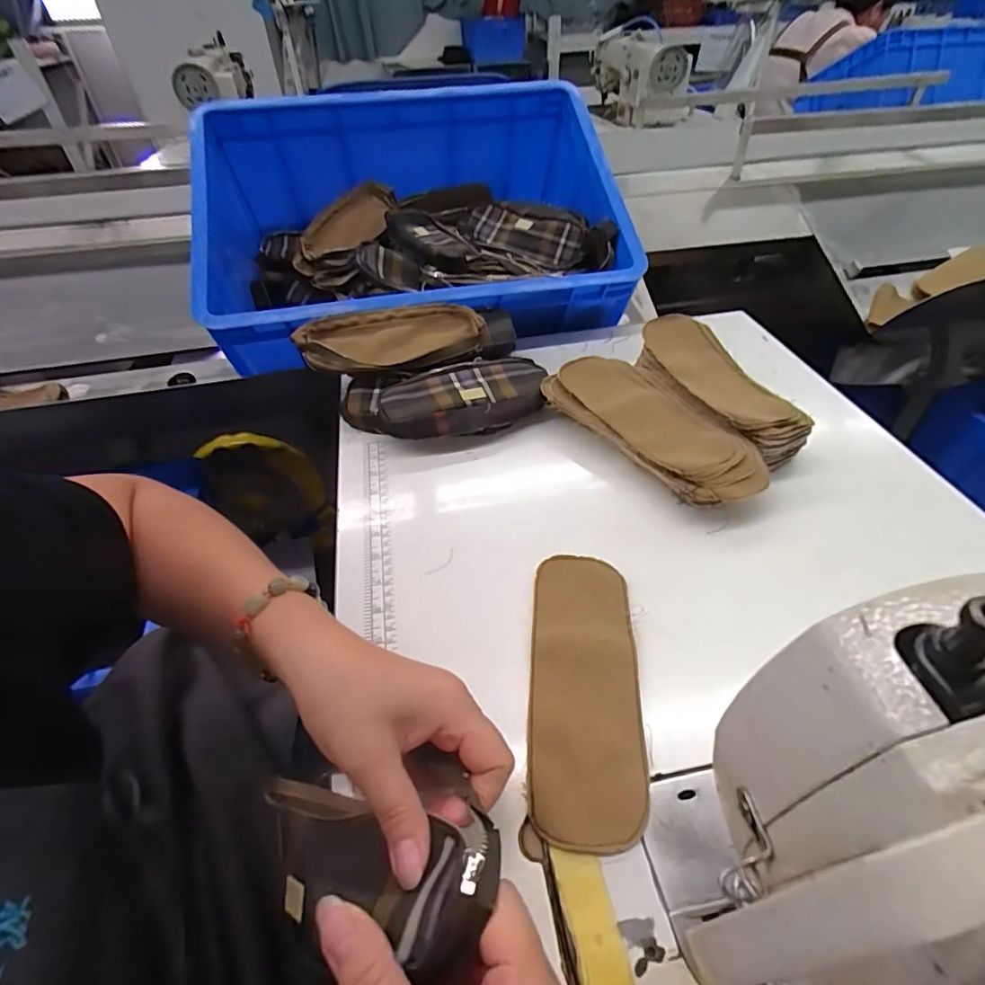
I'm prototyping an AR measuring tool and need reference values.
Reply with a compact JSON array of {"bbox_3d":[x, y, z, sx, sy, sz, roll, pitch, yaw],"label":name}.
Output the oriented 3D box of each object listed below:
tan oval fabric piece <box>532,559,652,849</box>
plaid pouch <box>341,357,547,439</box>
[{"bbox_3d":[0.060,0.121,0.338,0.067,0.008,0.187,2,45,5],"label":"tan oval fabric piece"},{"bbox_3d":[-0.046,-0.092,0.526,0.208,0.035,0.096,-10,45,-7],"label":"plaid pouch"}]

